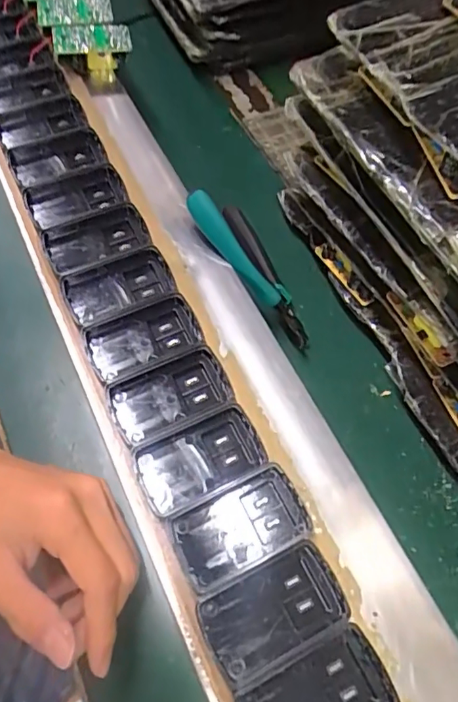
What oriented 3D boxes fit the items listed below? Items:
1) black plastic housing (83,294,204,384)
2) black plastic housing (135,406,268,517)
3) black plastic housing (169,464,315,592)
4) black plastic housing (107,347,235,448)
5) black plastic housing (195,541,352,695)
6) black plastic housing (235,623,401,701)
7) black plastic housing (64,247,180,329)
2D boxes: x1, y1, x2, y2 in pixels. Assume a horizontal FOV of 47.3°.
[{"bbox_3d":[-0.054,-0.008,0.330,0.070,0.013,0.043,-17,64,-11],"label":"black plastic housing"},{"bbox_3d":[-0.017,0.060,0.295,0.069,0.011,0.040,-25,65,-15],"label":"black plastic housing"},{"bbox_3d":[0.007,0.094,0.279,0.069,0.019,0.040,-24,65,-15],"label":"black plastic housing"},{"bbox_3d":[-0.034,0.028,0.313,0.070,0.014,0.040,-21,64,-13],"label":"black plastic housing"},{"bbox_3d":[0.022,0.130,0.261,0.070,0.012,0.041,-24,65,-14],"label":"black plastic housing"},{"bbox_3d":[0.042,0.165,0.246,0.070,0.011,0.040,-25,65,-15],"label":"black plastic housing"},{"bbox_3d":[-0.073,-0.044,0.347,0.069,0.014,0.043,-19,64,-12],"label":"black plastic housing"}]

